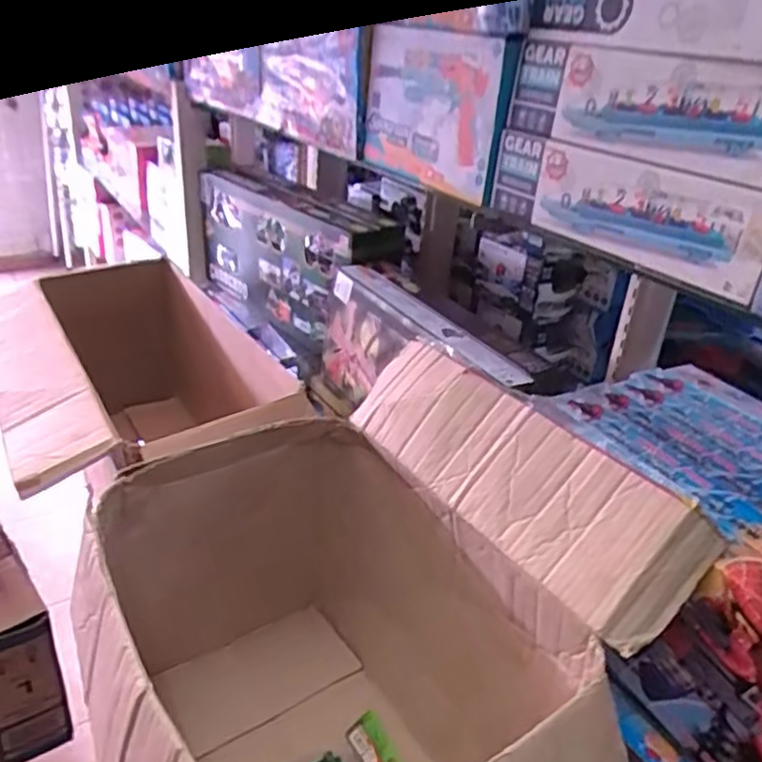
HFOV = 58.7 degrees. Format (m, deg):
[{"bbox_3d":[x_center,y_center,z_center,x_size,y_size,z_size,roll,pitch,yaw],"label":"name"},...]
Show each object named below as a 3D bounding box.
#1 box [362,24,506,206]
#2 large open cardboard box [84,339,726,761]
[{"bbox_3d":[0.047,-0.286,0.726,0.031,0.159,0.220,-21,37,-33],"label":"box"},{"bbox_3d":[-0.027,0.270,0.658,0.436,0.412,0.515,-11,32,-28],"label":"large open cardboard box"}]

